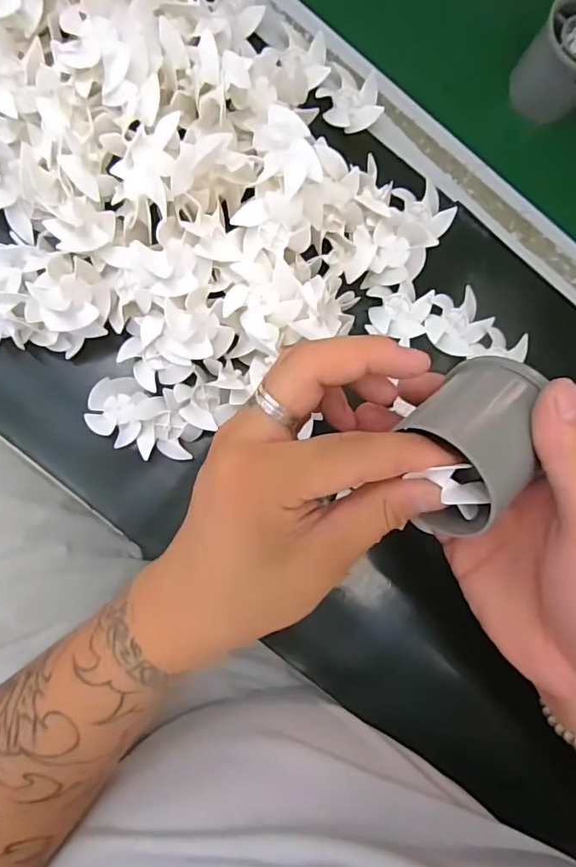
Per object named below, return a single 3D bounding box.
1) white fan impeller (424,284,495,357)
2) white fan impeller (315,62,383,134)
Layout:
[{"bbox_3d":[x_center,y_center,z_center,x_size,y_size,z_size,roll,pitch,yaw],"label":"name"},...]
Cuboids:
[{"bbox_3d":[0.108,-0.071,0.335,0.039,0.011,0.042,0,86,-6],"label":"white fan impeller"},{"bbox_3d":[0.040,-0.217,0.339,0.041,0.011,0.035,11,85,-5],"label":"white fan impeller"}]

